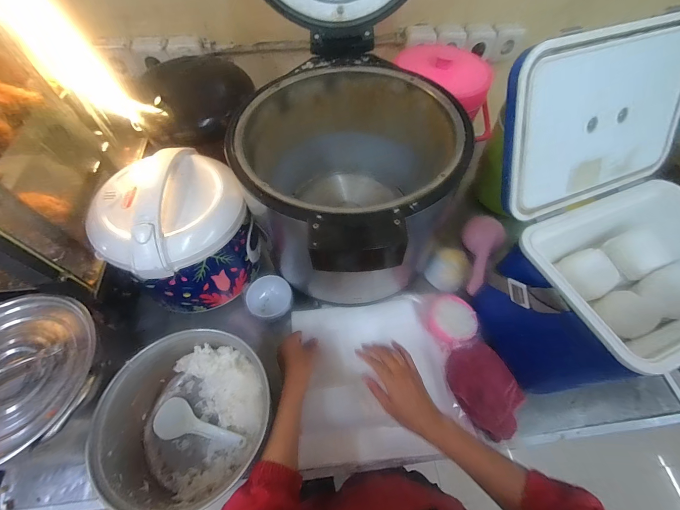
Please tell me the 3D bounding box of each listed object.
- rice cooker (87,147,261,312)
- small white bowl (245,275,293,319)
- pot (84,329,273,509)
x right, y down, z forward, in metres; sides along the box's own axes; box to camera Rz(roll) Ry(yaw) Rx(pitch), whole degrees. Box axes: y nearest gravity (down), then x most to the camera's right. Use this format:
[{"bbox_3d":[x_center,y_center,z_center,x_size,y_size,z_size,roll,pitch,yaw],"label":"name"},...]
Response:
[{"bbox_3d":[-0.293,-0.040,0.556,0.217,0.204,0.224,1,60,-1],"label":"rice cooker"},{"bbox_3d":[-0.146,0.090,0.628,0.089,0.043,0.081,1,60,-1],"label":"small white bowl"},{"bbox_3d":[-0.236,0.243,0.470,0.192,0.132,0.221,17,61,8],"label":"pot"}]

